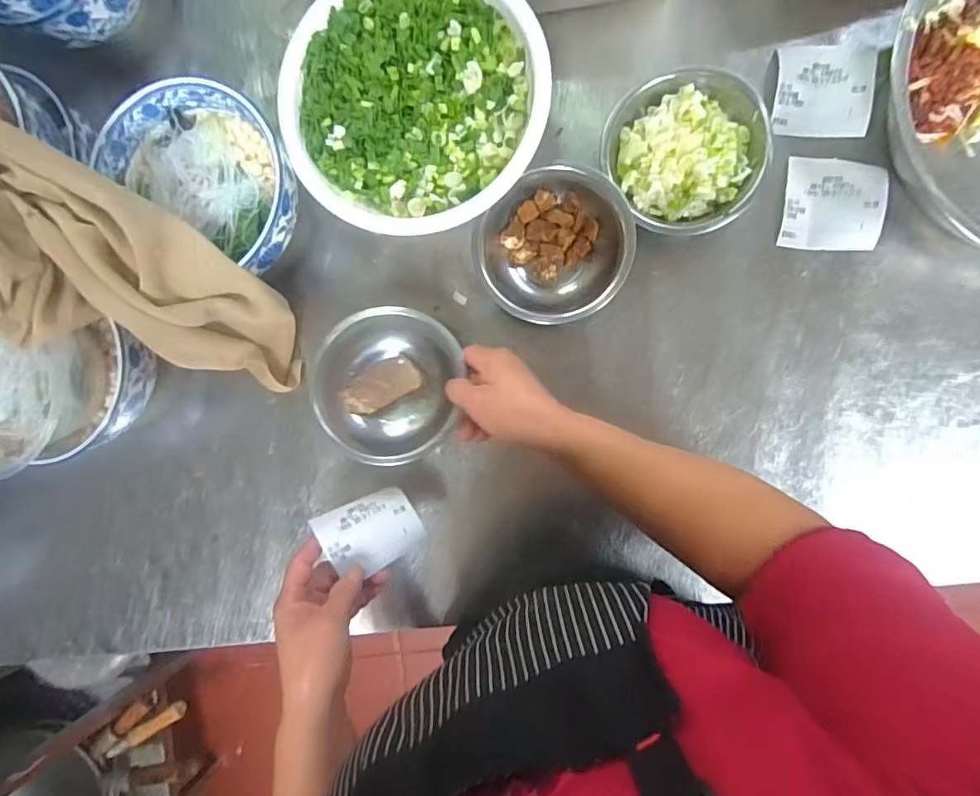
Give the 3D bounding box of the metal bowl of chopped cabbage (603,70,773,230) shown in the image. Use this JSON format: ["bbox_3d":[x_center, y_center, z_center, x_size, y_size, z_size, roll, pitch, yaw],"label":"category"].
[{"bbox_3d":[0.162,-0.200,0.442,0.123,0.042,0.125,0,92,7],"label":"metal bowl of chopped cabbage"}]

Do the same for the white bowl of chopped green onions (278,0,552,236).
[{"bbox_3d":[-0.060,-0.249,0.459,0.211,0.066,0.203,0,92,7],"label":"white bowl of chopped green onions"}]

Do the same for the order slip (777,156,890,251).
[{"bbox_3d":[0.287,-0.162,0.443,0.074,0.011,0.074,6,92,7],"label":"order slip"}]

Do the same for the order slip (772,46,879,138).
[{"bbox_3d":[0.277,-0.256,0.442,0.076,0.009,0.076,5,92,7],"label":"order slip"}]

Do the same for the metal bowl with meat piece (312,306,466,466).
[{"bbox_3d":[-0.085,-0.011,0.462,0.117,0.040,0.130,7,93,7],"label":"metal bowl with meat piece"}]

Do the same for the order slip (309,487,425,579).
[{"bbox_3d":[-0.099,0.110,0.446,0.075,0.015,0.068,-37,87,-20],"label":"order slip"}]

